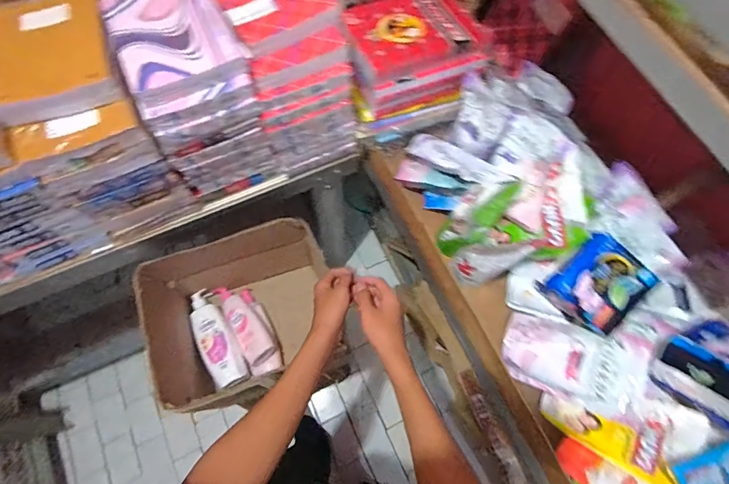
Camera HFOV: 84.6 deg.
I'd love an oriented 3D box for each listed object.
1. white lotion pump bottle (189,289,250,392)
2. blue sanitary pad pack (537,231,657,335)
[{"bbox_3d":[-0.359,0.229,0.966,0.076,0.051,0.248,-27,72,-13],"label":"white lotion pump bottle"},{"bbox_3d":[0.371,0.069,0.635,0.129,0.049,0.127,-44,77,3],"label":"blue sanitary pad pack"}]

